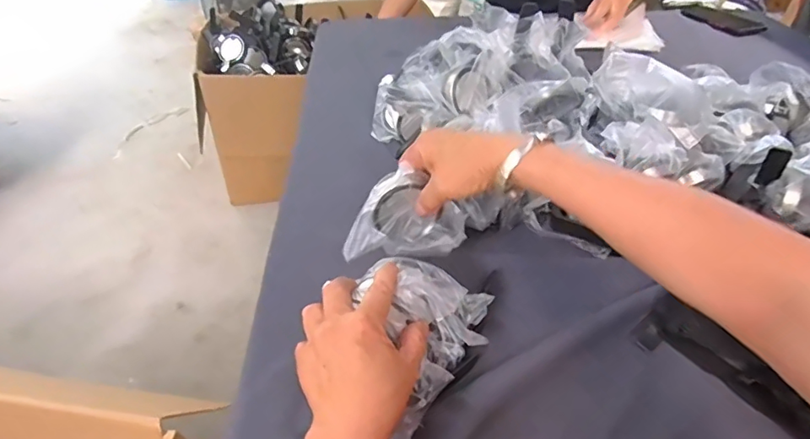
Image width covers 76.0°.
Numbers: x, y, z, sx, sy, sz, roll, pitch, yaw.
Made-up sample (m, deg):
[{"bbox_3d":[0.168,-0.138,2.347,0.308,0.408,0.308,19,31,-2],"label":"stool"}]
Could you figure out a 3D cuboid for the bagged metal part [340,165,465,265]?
[{"bbox_3d":[0.001,-0.003,0.485,0.117,0.085,0.034,-10,40,-11],"label":"bagged metal part"}]

